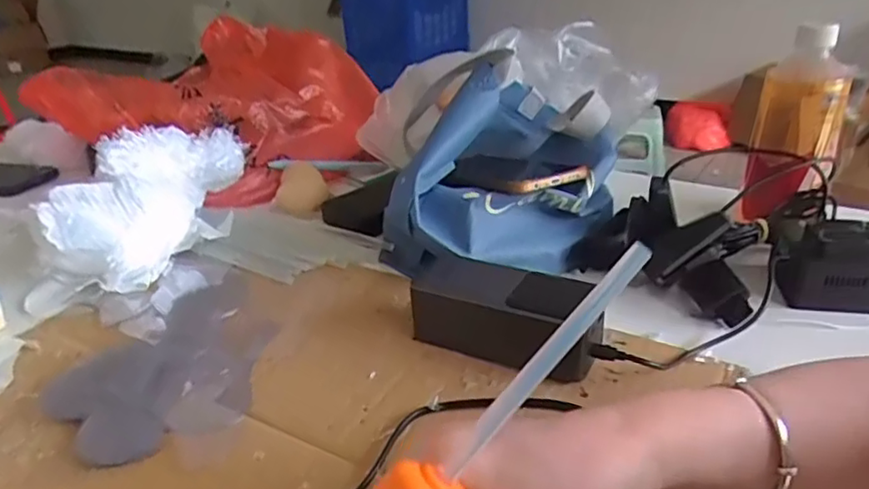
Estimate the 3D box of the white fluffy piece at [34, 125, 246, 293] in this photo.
[{"bbox_3d":[-0.283,-0.047,0.612,0.105,0.092,0.203,4,29,15],"label":"white fluffy piece"}]

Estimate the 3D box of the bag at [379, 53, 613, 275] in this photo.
[{"bbox_3d":[0.052,-0.073,0.570,0.204,0.136,0.206,-6,28,-4],"label":"bag"}]

